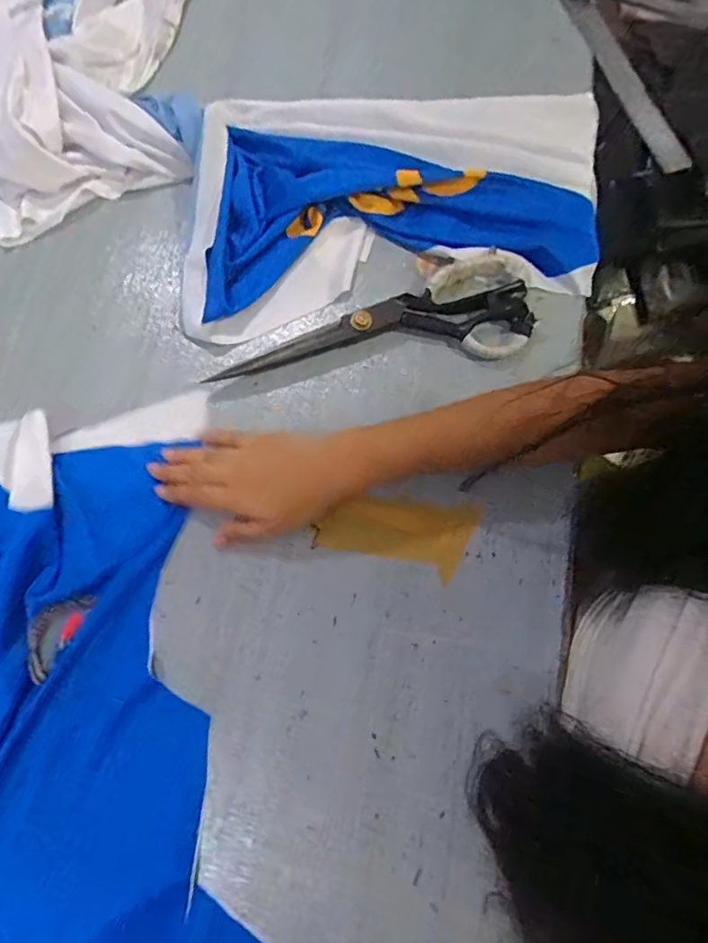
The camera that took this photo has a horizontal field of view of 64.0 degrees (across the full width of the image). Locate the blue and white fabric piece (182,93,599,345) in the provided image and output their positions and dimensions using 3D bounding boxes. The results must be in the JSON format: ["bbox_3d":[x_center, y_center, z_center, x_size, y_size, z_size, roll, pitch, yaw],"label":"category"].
[{"bbox_3d":[0.035,-0.242,0.516,0.365,0.032,0.249,3,74,4],"label":"blue and white fabric piece"}]

